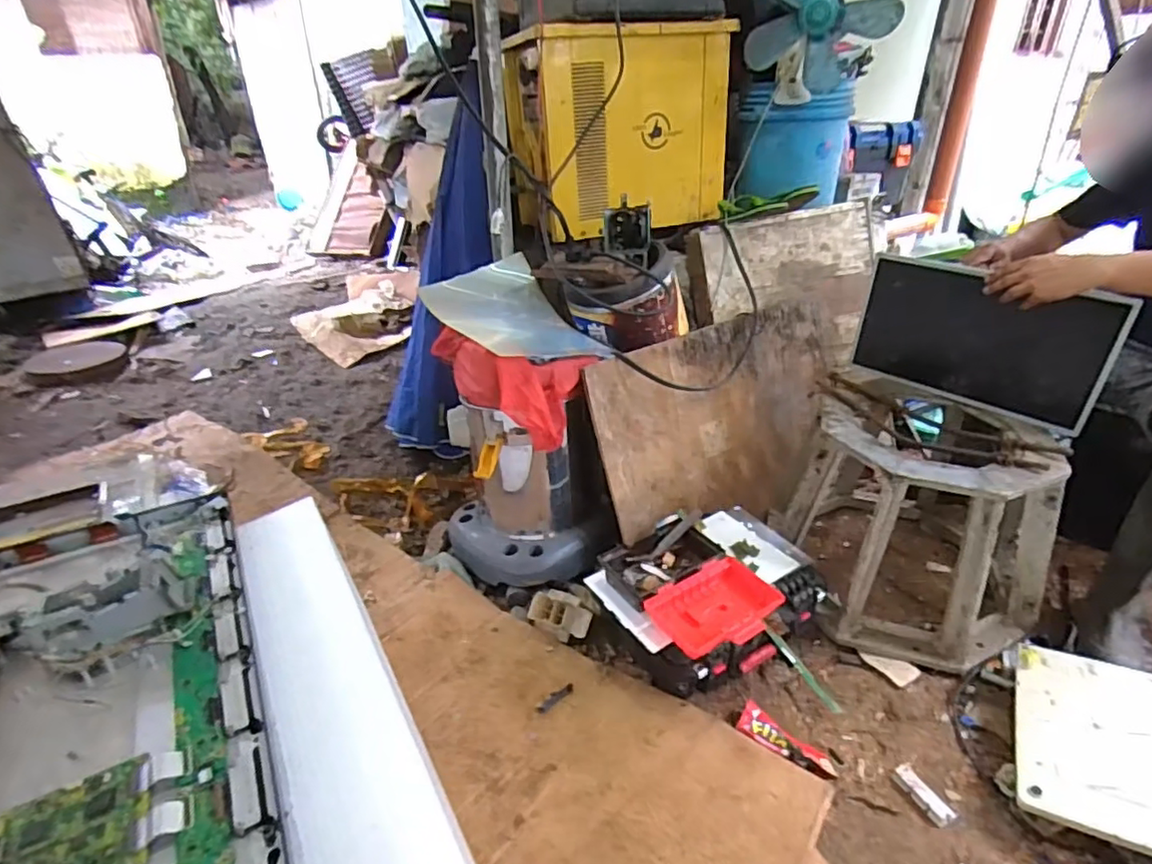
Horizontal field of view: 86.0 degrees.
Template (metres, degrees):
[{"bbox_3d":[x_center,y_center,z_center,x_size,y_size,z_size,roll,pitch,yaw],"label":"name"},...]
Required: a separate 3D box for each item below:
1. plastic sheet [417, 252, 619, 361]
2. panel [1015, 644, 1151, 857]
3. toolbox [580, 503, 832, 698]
[{"bbox_3d":[-0.123,-0.263,1.372,0.419,0.178,0.157,5,29,11],"label":"plastic sheet"},{"bbox_3d":[0.769,0.449,0.902,0.205,0.026,0.308,2,29,34],"label":"panel"},{"bbox_3d":[0.247,0.302,1.127,0.371,0.175,0.276,-20,34,-31],"label":"toolbox"}]

